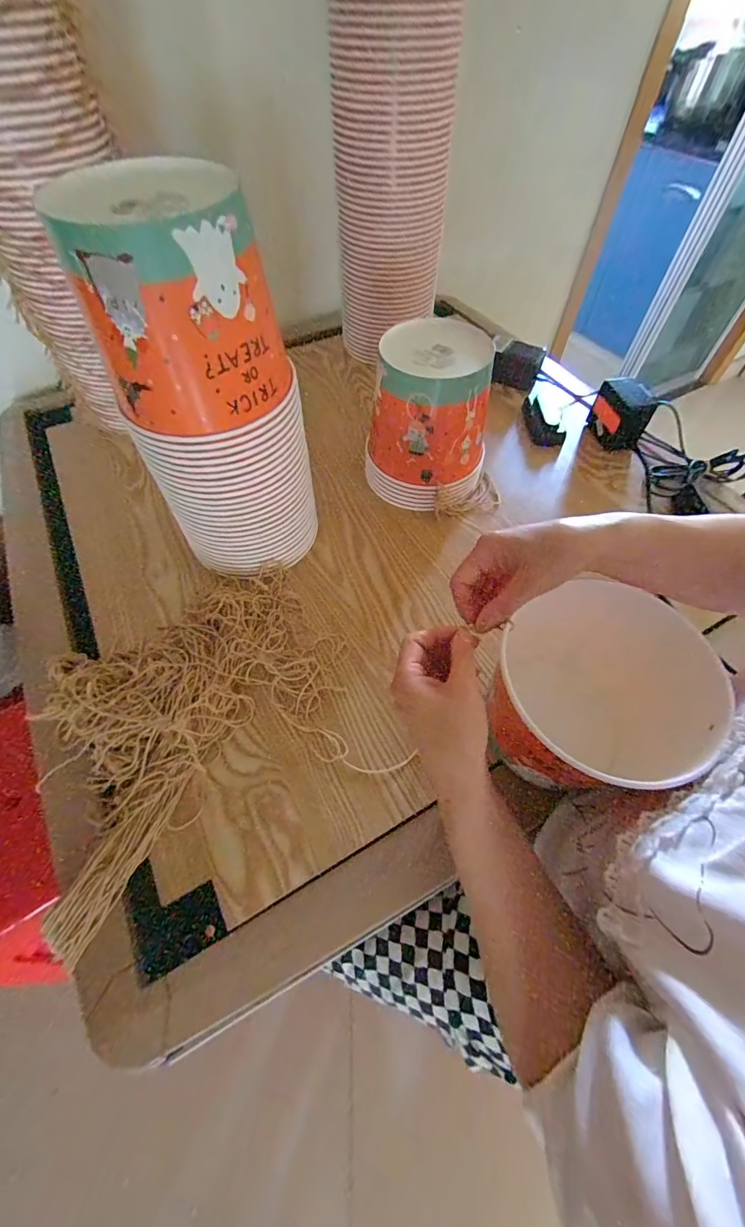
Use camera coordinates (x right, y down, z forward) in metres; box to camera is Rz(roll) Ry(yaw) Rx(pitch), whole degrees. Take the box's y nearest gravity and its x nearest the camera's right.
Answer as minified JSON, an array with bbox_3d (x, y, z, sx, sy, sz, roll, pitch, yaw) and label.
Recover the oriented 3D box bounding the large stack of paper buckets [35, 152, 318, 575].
[{"bbox_3d":[-0.149,-0.186,0.406,0.138,0.322,0.127,-25,62,-15],"label":"large stack of paper buckets"}]

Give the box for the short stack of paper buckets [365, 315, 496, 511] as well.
[{"bbox_3d":[0.077,-0.243,0.532,0.139,0.178,0.138,18,59,10],"label":"short stack of paper buckets"}]

